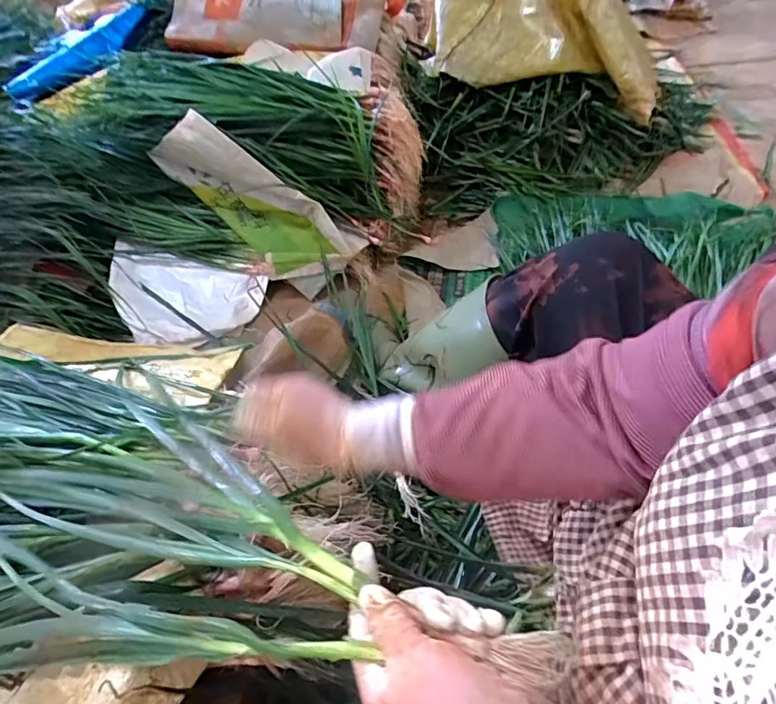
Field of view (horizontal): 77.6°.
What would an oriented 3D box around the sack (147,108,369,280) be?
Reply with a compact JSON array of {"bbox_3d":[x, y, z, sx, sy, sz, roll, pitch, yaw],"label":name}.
[{"bbox_3d":[-0.229,-0.266,0.894,0.386,0.175,0.091,35,46,-22],"label":"sack"}]

